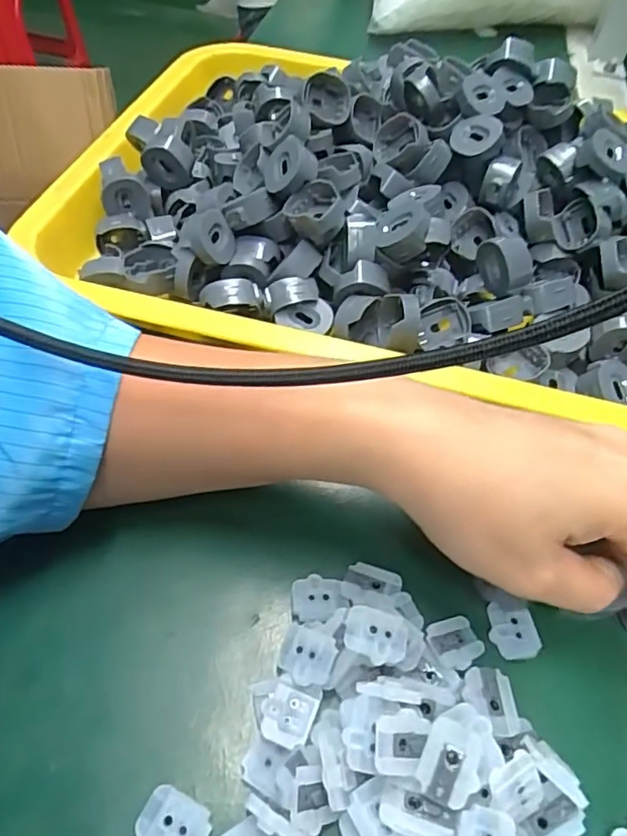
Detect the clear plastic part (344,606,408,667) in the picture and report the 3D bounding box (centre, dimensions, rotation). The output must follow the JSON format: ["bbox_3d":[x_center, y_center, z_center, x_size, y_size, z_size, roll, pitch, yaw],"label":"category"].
[{"bbox_3d":[0.022,0.075,0.201,0.021,0.006,0.017,10,53,3],"label":"clear plastic part"}]

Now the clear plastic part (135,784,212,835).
[{"bbox_3d":[-0.042,0.123,0.176,0.021,0.004,0.017,22,54,13],"label":"clear plastic part"}]

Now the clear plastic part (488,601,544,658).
[{"bbox_3d":[0.074,0.079,0.219,0.017,0.004,0.020,-6,53,-9],"label":"clear plastic part"}]

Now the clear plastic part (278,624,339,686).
[{"bbox_3d":[-0.002,0.080,0.200,0.018,0.006,0.017,20,54,11],"label":"clear plastic part"}]

